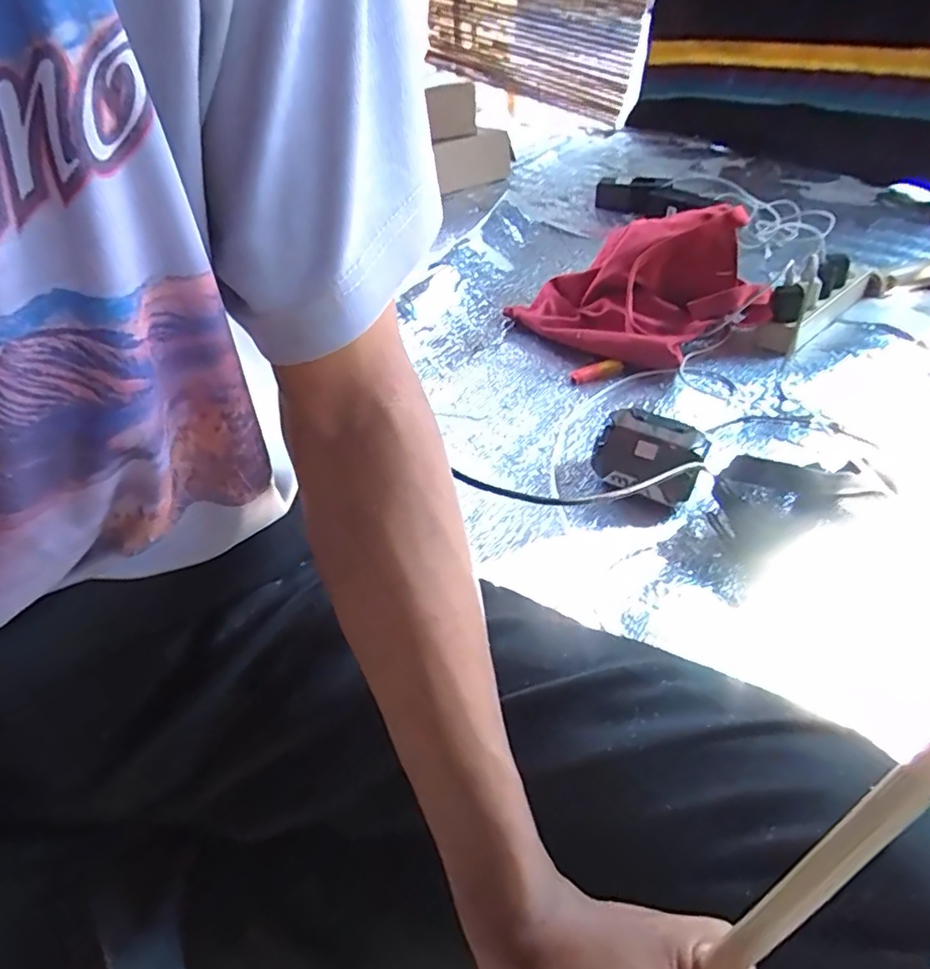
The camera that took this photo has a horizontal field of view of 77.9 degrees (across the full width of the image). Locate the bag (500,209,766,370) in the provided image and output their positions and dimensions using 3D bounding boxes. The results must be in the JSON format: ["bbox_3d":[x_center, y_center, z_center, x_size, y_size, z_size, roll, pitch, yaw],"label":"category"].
[{"bbox_3d":[0.246,-0.285,0.808,0.248,0.147,0.269,-22,46,-24],"label":"bag"}]

